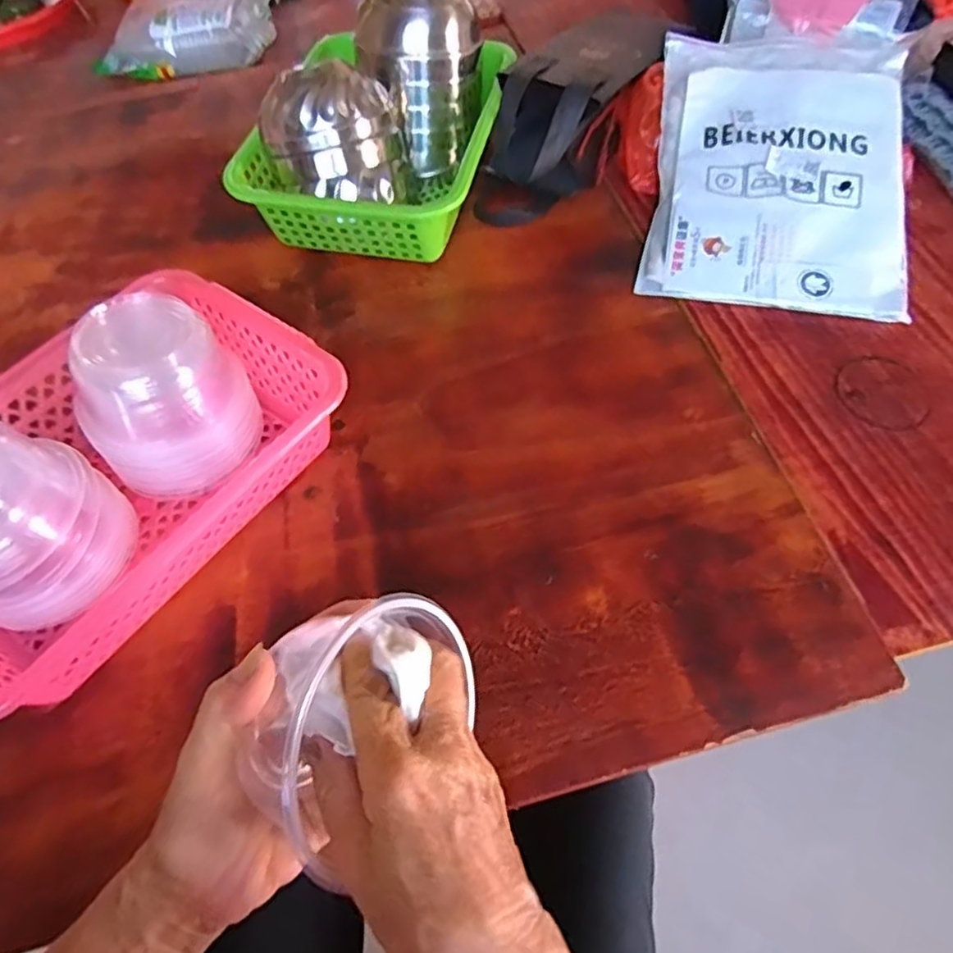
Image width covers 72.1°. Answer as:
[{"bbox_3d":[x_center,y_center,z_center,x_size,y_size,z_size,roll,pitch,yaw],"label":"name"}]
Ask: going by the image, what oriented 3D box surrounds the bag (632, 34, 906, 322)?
[{"bbox_3d":[0.283,-0.297,0.614,0.217,0.021,0.312,8,71,10],"label":"bag"}]

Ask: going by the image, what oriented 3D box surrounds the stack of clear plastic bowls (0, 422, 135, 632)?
[{"bbox_3d":[-0.299,0.031,0.421,0.097,0.123,0.116,36,66,22],"label":"stack of clear plastic bowls"}]

